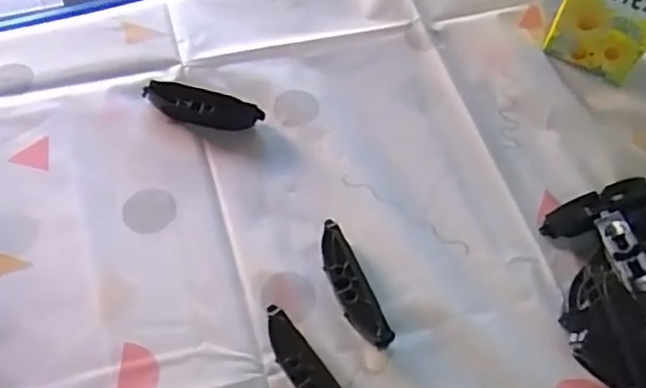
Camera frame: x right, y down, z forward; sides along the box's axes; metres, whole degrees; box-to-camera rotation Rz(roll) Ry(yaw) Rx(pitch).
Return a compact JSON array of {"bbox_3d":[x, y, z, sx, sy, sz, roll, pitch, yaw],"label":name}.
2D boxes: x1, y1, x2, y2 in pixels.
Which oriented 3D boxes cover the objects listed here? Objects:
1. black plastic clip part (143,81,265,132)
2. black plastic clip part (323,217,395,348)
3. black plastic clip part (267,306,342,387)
[{"bbox_3d":[-0.082,-0.060,0.437,0.080,0.016,0.019,14,57,6],"label":"black plastic clip part"},{"bbox_3d":[0.015,0.052,0.369,0.018,0.015,0.078,-19,60,-15],"label":"black plastic clip part"},{"bbox_3d":[-0.008,0.095,0.340,0.018,0.017,0.079,-33,64,-22],"label":"black plastic clip part"}]

